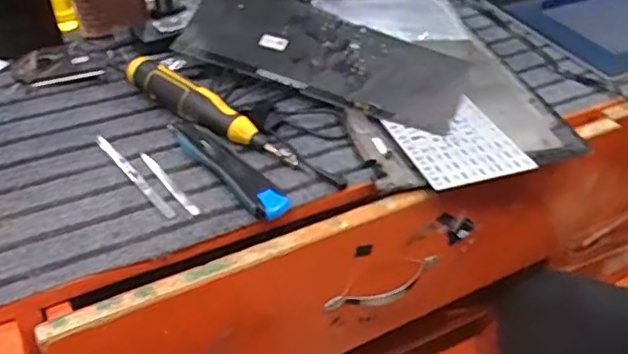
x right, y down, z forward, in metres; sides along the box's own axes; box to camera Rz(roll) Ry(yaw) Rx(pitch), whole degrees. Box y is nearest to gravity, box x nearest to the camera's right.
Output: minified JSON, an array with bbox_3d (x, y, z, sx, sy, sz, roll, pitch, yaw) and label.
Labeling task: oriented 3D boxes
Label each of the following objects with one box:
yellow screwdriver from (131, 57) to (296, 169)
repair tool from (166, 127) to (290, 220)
[{"bbox_3d":[-0.105,-0.069,0.599,0.215,0.045,0.034,21,43,21],"label":"yellow screwdriver"},{"bbox_3d":[-0.080,-0.012,0.555,0.035,0.014,0.165,-27,48,-31],"label":"repair tool"}]

